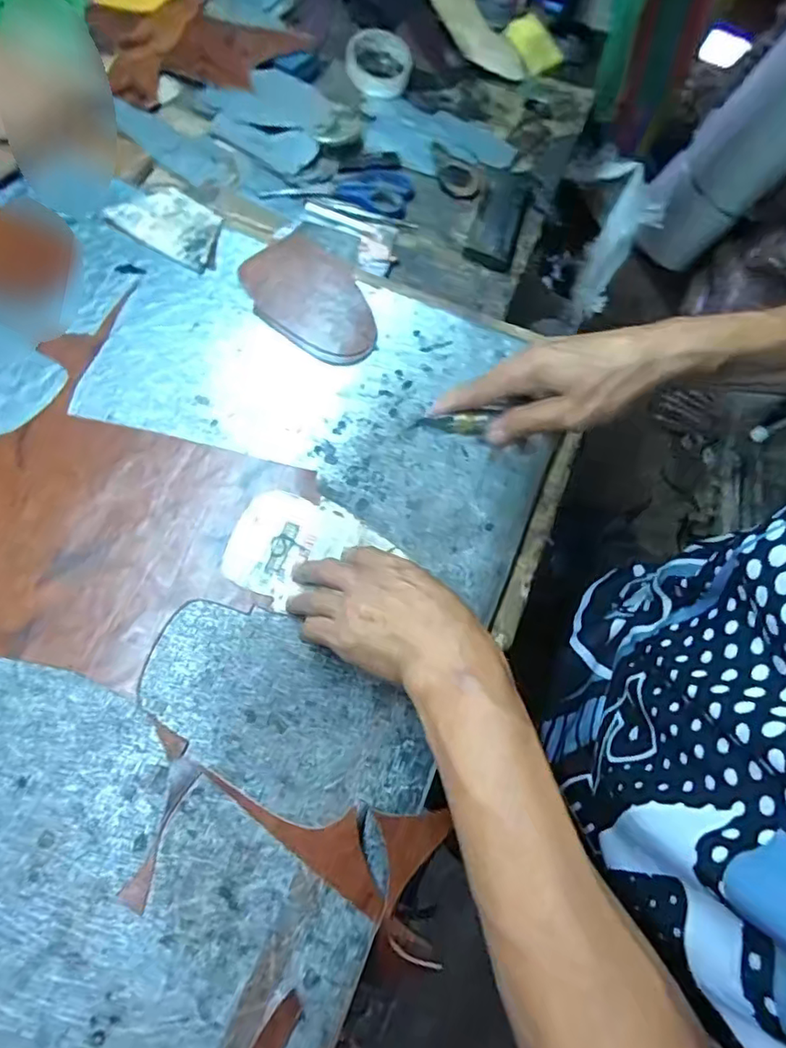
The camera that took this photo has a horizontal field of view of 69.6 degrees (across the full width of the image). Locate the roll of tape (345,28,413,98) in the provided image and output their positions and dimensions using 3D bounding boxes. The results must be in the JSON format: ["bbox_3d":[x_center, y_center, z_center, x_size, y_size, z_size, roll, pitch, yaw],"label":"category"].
[{"bbox_3d":[-0.019,-0.628,0.769,0.087,0.025,0.090,0,74,-1],"label":"roll of tape"}]

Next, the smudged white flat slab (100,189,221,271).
[{"bbox_3d":[-0.223,-0.308,0.580,0.119,0.012,0.072,31,76,8],"label":"smudged white flat slab"}]

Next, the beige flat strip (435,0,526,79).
[{"bbox_3d":[0.102,-0.757,0.832,0.241,0.010,0.120,40,67,-8],"label":"beige flat strip"}]

